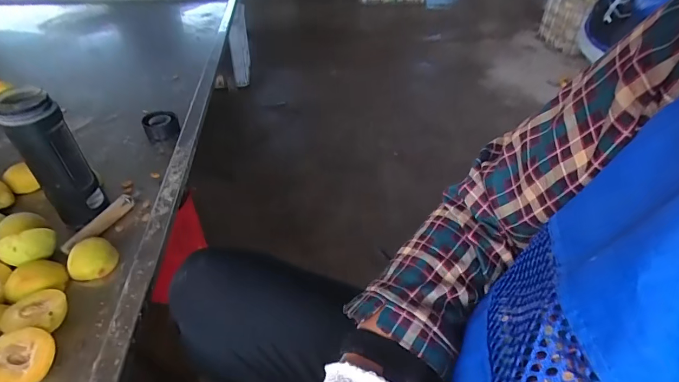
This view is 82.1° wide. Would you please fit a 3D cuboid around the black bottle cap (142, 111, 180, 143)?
[{"bbox_3d":[-0.345,-0.129,0.753,0.062,0.037,0.051,-17,41,-22],"label":"black bottle cap"}]

